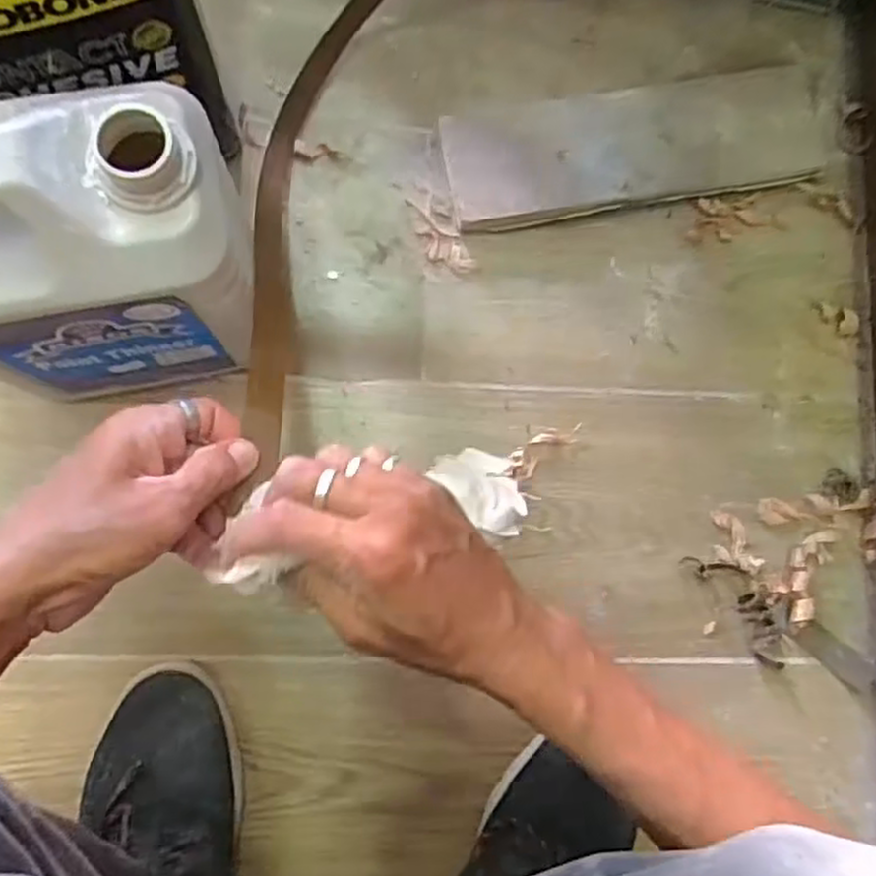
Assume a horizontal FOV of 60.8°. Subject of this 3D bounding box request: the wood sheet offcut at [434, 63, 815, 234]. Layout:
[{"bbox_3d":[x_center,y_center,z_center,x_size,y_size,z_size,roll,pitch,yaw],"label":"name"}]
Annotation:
[{"bbox_3d":[0.149,-0.224,0.568,0.281,0.017,0.096,-12,87,-4],"label":"wood sheet offcut"}]

